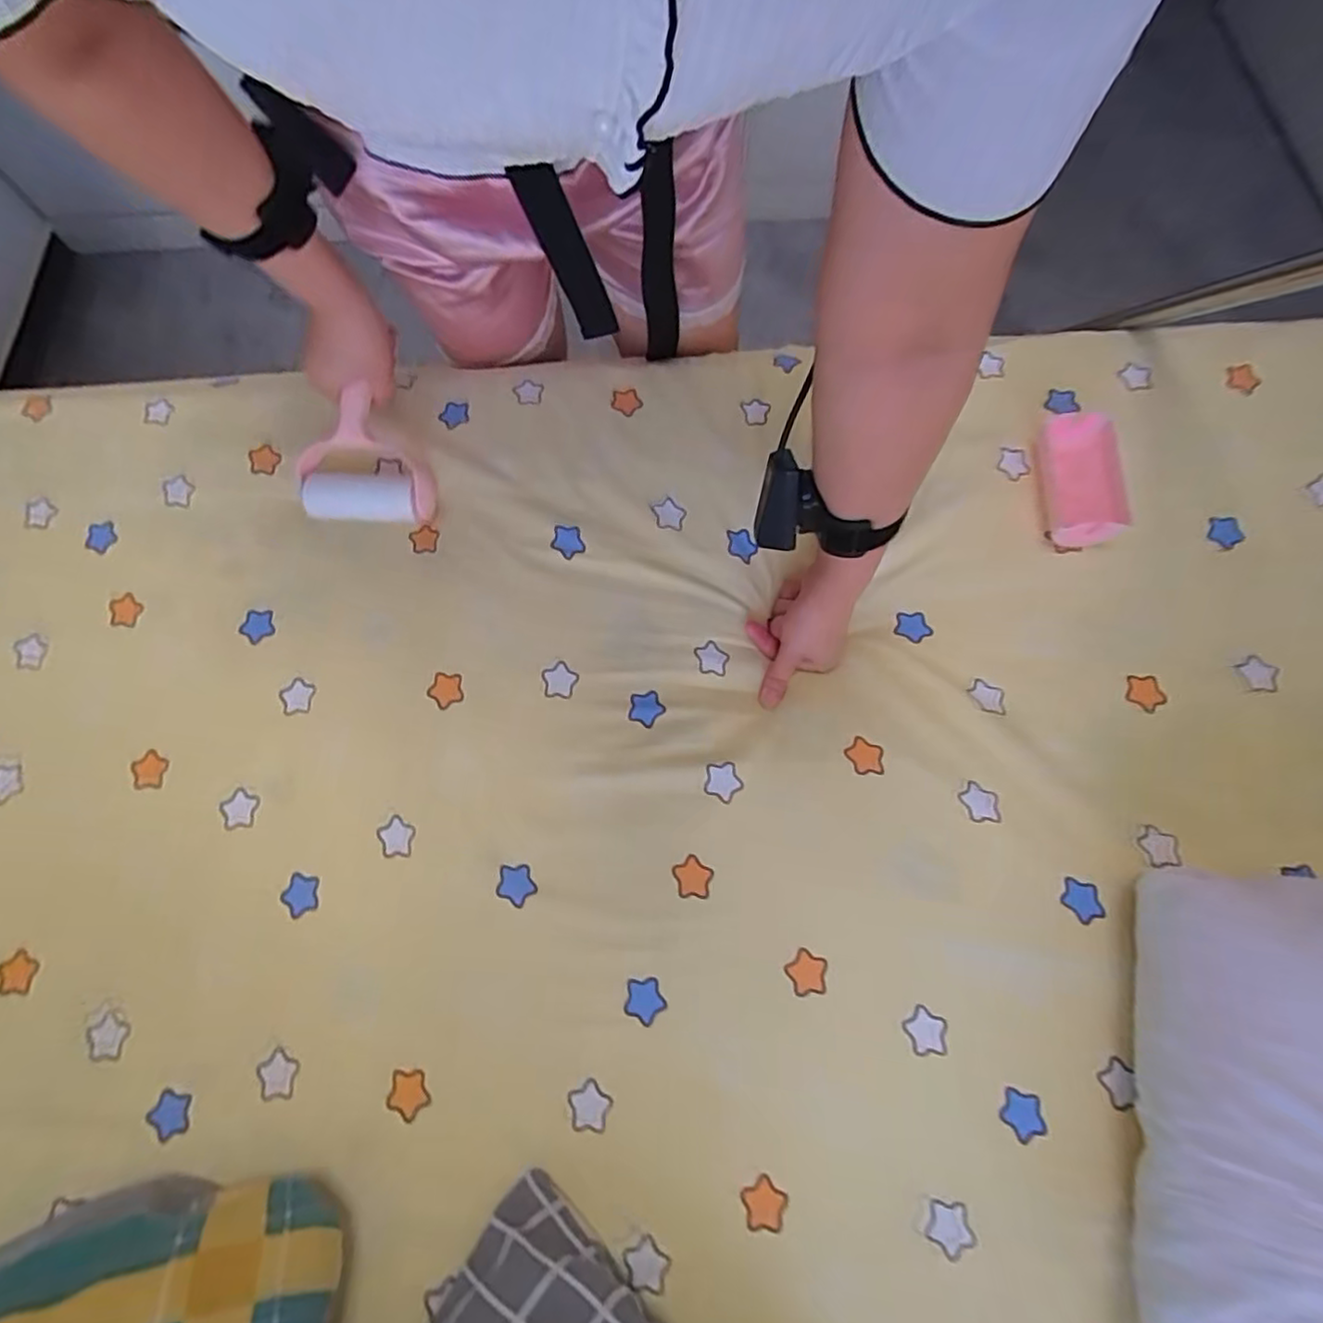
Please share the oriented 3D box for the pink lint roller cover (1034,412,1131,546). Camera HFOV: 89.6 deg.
[{"bbox_3d":[0.358,-0.153,0.571,0.059,0.044,0.126,5,72,4],"label":"pink lint roller cover"}]

